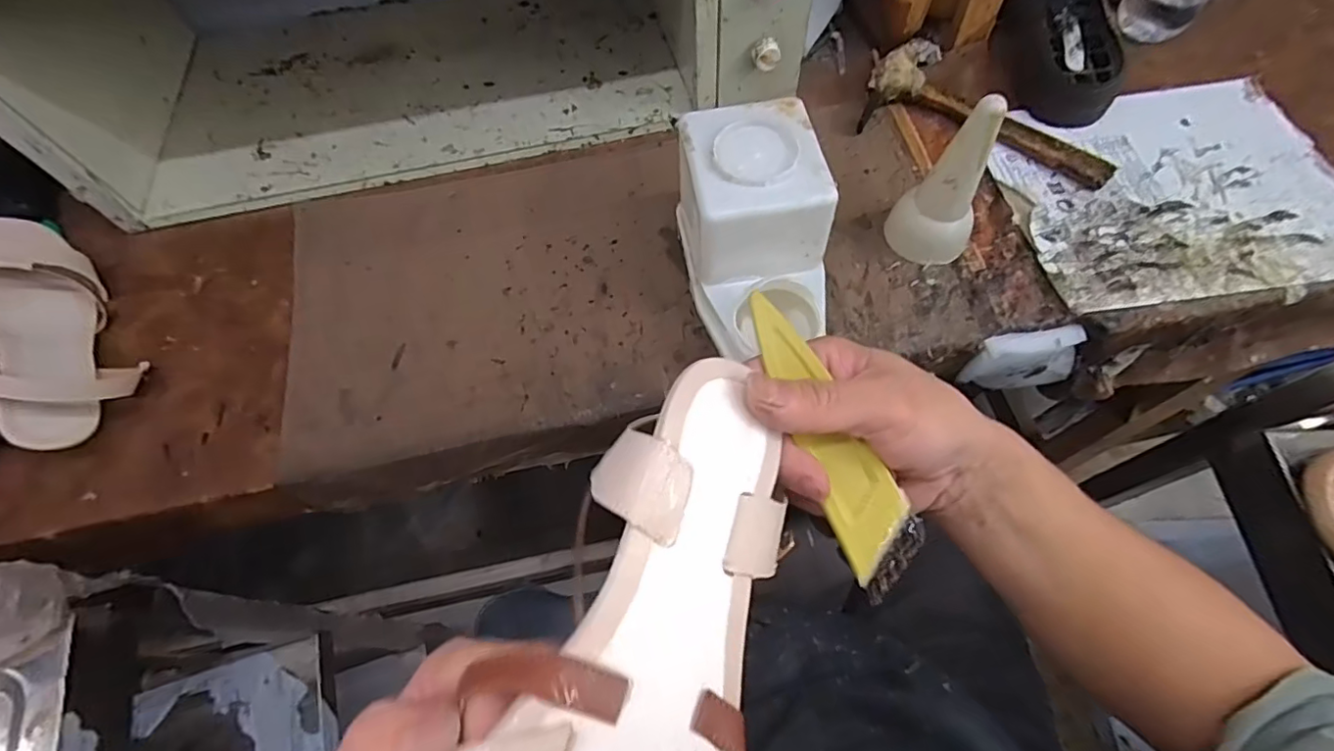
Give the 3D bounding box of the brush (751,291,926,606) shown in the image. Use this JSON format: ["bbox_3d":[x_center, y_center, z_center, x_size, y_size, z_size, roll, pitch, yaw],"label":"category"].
[{"bbox_3d":[0.072,0.026,0.253,0.032,0.005,0.133,-22,82,-7],"label":"brush"}]

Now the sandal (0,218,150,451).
[{"bbox_3d":[-0.516,-0.042,0.484,0.082,0.069,0.217,-37,68,-14],"label":"sandal"}]

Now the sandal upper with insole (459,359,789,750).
[{"bbox_3d":[-0.014,0.098,0.197,0.080,0.050,0.218,34,58,-12],"label":"sandal upper with insole"}]

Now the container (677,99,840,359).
[{"bbox_3d":[0.066,-0.116,0.469,0.110,0.116,0.160,-11,64,-2],"label":"container"}]

